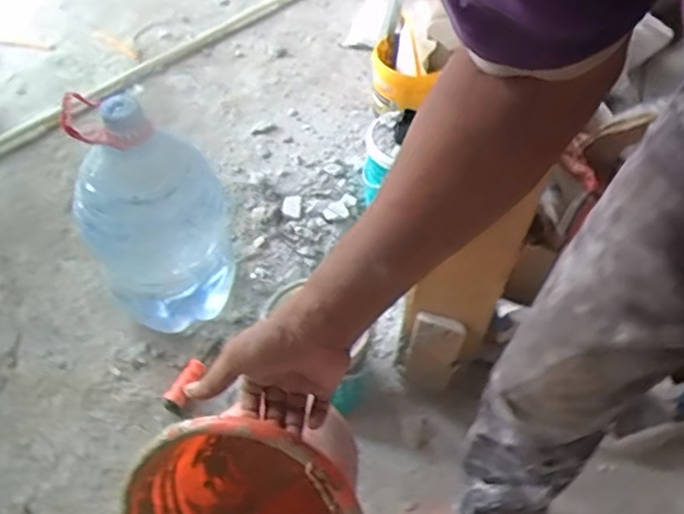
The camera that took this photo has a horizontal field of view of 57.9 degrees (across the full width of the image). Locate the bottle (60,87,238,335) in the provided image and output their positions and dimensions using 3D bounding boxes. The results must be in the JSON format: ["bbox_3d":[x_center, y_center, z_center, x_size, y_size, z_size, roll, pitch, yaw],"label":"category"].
[{"bbox_3d":[-0.321,-0.076,1.063,0.216,0.476,0.210,1,51,-2],"label":"bottle"}]

